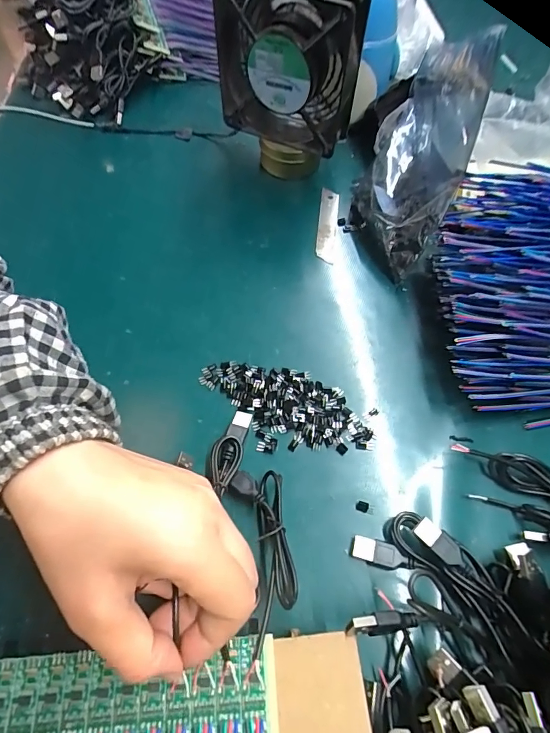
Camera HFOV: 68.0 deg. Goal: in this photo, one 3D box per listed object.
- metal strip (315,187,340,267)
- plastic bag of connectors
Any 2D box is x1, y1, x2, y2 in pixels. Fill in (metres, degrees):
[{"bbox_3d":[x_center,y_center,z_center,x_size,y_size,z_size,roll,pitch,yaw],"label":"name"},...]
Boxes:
[{"bbox_3d":[0.051,-0.138,0.395,0.019,0.005,0.094,14,64,-12],"label":"metal strip"},{"bbox_3d":[0.118,-0.185,0.344,0.082,0.136,0.180,14,62,8],"label":"plastic bag of connectors"}]

